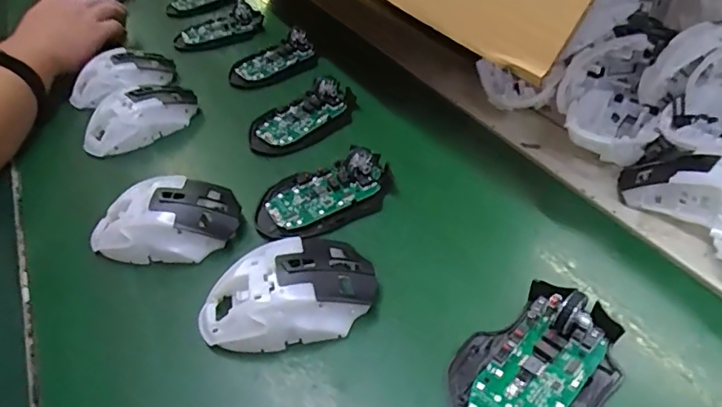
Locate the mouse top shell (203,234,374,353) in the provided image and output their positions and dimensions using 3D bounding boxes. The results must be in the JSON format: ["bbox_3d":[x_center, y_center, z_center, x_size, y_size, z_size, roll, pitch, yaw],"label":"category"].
[{"bbox_3d":[-0.047,0.058,0.323,0.113,0.033,0.069,-13,45,-6],"label":"mouse top shell"}]

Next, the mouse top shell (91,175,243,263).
[{"bbox_3d":[-0.147,0.011,0.382,0.106,0.039,0.060,-8,44,-1],"label":"mouse top shell"}]

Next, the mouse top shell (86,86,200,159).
[{"bbox_3d":[-0.211,-0.085,0.482,0.061,0.038,0.115,26,53,29],"label":"mouse top shell"}]

